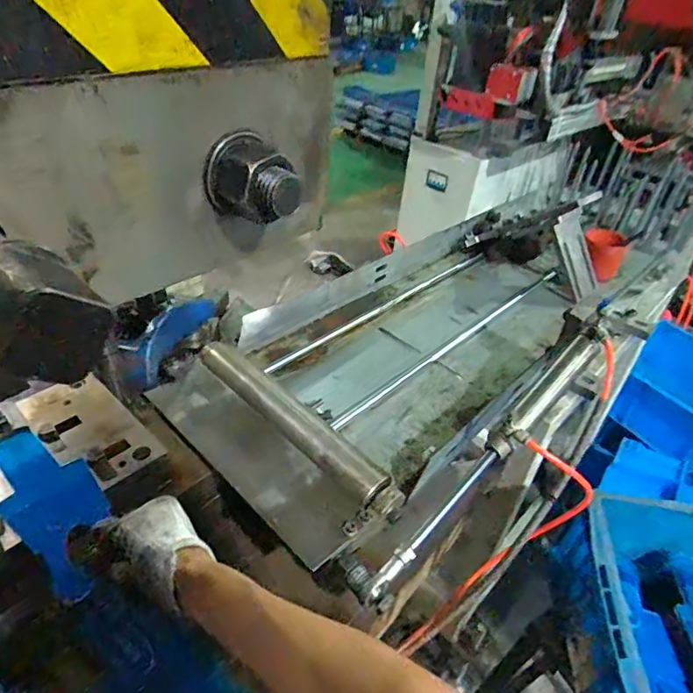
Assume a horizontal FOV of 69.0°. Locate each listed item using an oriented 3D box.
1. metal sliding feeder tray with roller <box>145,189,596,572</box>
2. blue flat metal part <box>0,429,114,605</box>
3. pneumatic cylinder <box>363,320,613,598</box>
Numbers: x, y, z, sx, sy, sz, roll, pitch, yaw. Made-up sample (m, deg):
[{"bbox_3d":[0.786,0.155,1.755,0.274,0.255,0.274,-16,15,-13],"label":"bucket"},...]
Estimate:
[{"bbox_3d":[0.132,-0.027,0.722,0.366,0.100,0.752,33,45,31],"label":"metal sliding feeder tray with roller"},{"bbox_3d":[-0.254,0.134,0.438,0.068,0.011,0.178,-24,51,-33],"label":"blue flat metal part"},{"bbox_3d":[0.159,0.100,0.514,0.033,0.050,0.383,34,59,31],"label":"pneumatic cylinder"}]

